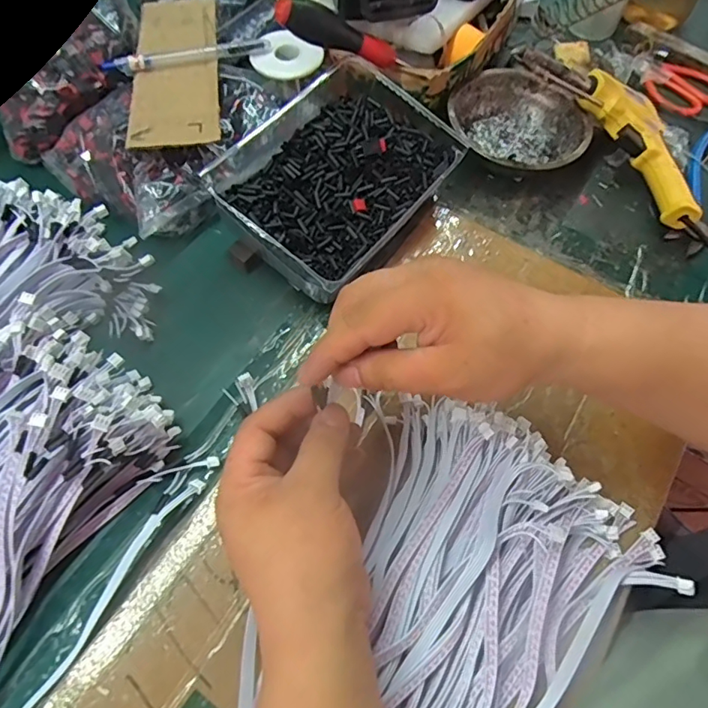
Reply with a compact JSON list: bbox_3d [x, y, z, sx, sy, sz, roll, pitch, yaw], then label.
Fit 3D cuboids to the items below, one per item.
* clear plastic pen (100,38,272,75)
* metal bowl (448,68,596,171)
[{"bbox_3d":[-0.146,-0.265,0.458,0.143,0.009,0.017,-13,64,-8],"label":"clear plastic pen"},{"bbox_3d":[0.151,-0.210,0.487,0.123,0.042,0.121,0,63,-1],"label":"metal bowl"}]

